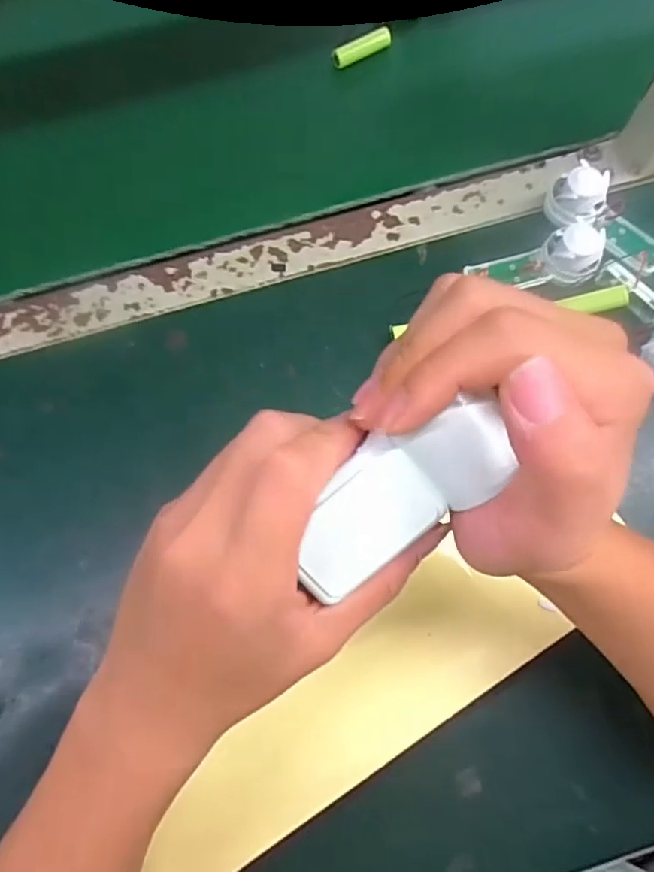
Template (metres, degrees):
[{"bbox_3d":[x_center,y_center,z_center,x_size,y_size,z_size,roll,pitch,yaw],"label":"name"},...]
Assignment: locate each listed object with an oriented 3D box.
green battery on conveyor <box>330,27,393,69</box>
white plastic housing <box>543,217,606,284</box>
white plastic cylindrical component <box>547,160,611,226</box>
[{"bbox_3d":[0.028,-0.322,0.488,0.053,0.011,0.014,-28,76,-6],"label":"green battery on conveyor"},{"bbox_3d":[0.169,-0.125,0.406,0.038,0.027,0.039,0,75,2],"label":"white plastic housing"},{"bbox_3d":[0.176,-0.168,0.419,0.038,0.038,0.034,32,78,10],"label":"white plastic cylindrical component"}]

